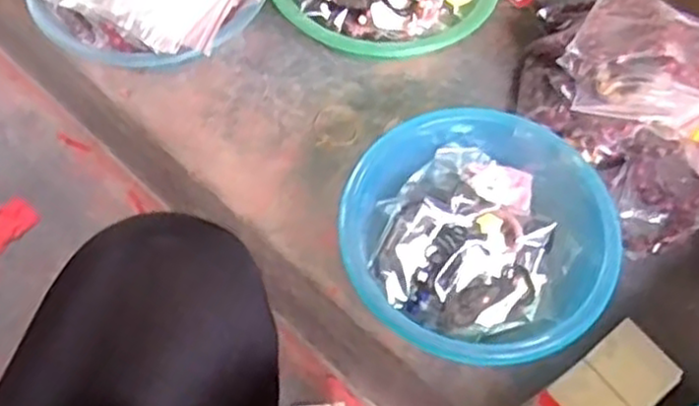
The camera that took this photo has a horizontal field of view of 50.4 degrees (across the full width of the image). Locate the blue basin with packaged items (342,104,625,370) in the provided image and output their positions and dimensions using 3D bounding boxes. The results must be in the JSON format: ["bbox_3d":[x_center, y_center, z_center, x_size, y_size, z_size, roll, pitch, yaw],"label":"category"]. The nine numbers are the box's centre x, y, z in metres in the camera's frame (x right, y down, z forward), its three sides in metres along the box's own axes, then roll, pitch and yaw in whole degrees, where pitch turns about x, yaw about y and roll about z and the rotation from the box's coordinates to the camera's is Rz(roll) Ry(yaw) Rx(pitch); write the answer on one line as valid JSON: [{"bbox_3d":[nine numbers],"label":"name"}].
[{"bbox_3d":[0.115,0.023,0.648,0.225,0.075,0.242,27,63,13],"label":"blue basin with packaged items"}]

